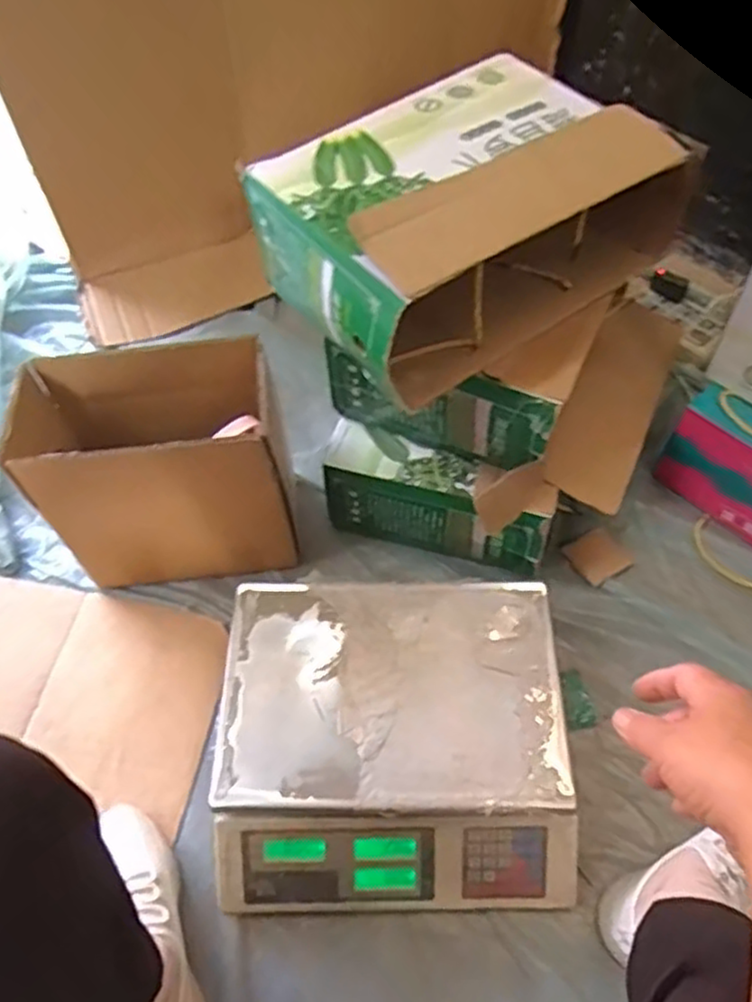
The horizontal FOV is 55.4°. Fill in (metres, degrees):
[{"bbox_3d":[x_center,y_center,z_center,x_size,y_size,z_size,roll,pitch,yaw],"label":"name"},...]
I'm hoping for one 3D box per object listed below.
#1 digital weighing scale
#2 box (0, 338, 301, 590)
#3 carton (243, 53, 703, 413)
[{"bbox_3d":[0.019,0.237,0.722,0.325,0.105,0.291,-2,56,3],"label":"digital weighing scale"},{"bbox_3d":[-0.253,-0.043,0.833,0.282,0.252,0.173,-8,56,-2],"label":"box"},{"bbox_3d":[0.086,-0.294,0.727,0.370,0.159,0.252,-32,59,-18],"label":"carton"}]

